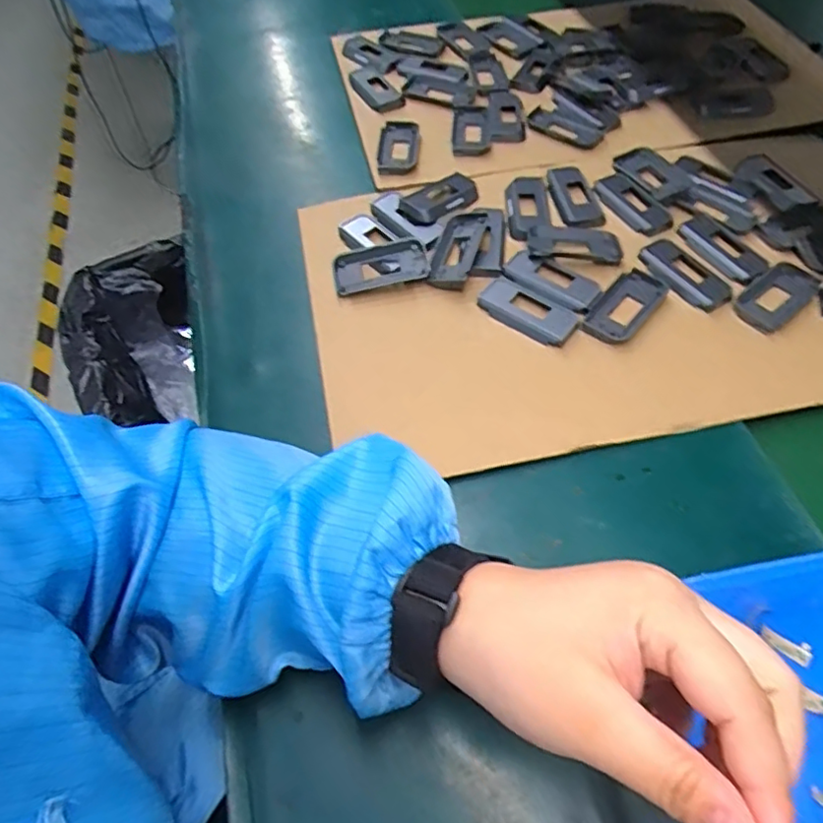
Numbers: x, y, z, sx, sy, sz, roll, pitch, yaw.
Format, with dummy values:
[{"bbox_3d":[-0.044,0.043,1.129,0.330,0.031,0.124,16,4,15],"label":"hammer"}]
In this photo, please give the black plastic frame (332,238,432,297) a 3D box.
[{"bbox_3d":[-0.024,-0.113,0.468,0.074,0.012,0.035,-13,80,0],"label":"black plastic frame"}]

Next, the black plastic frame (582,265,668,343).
[{"bbox_3d":[0.160,-0.080,0.438,0.036,0.004,0.074,36,67,22],"label":"black plastic frame"}]

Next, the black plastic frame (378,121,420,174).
[{"bbox_3d":[-0.011,-0.248,0.551,0.036,0.010,0.068,3,59,5],"label":"black plastic frame"}]

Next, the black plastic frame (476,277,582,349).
[{"bbox_3d":[0.087,-0.076,0.443,0.072,0.009,0.036,34,66,21],"label":"black plastic frame"}]

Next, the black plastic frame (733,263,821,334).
[{"bbox_3d":[0.273,-0.086,0.442,0.070,0.004,0.038,-37,64,-18],"label":"black plastic frame"}]

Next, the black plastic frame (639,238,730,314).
[{"bbox_3d":[0.210,-0.107,0.456,0.040,0.005,0.074,-29,62,-14],"label":"black plastic frame"}]

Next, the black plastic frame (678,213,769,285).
[{"bbox_3d":[0.247,-0.130,0.468,0.039,0.004,0.073,-28,61,-13],"label":"black plastic frame"}]

